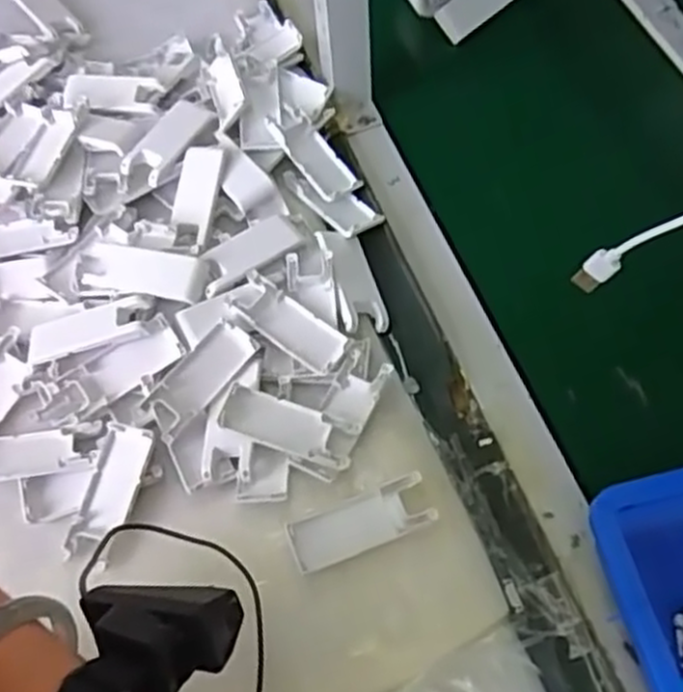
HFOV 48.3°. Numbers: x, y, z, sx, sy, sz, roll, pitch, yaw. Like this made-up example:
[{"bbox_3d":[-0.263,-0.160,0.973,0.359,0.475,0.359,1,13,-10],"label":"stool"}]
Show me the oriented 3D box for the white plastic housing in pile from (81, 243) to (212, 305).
[{"bbox_3d":[-0.163,-0.061,0.627,0.107,0.012,0.041,9,63,8],"label":"white plastic housing in pile"}]

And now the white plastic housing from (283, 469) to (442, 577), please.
[{"bbox_3d":[0.013,0.126,0.541,0.100,0.009,0.038,-19,62,-9],"label":"white plastic housing"}]

